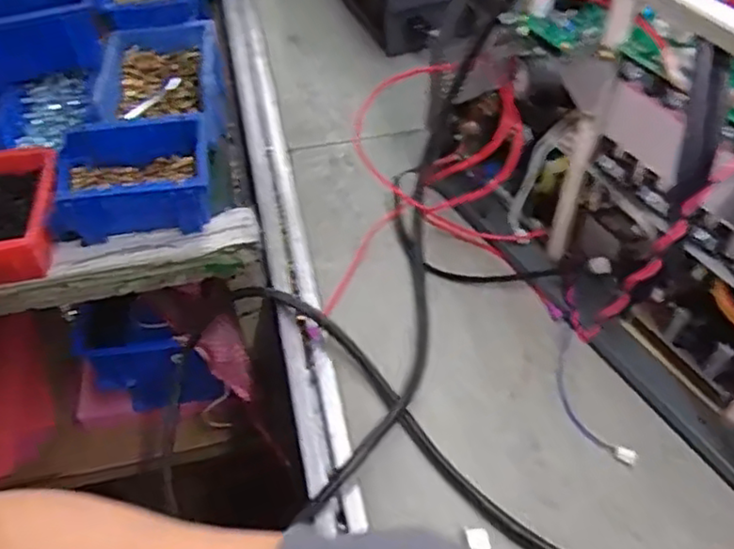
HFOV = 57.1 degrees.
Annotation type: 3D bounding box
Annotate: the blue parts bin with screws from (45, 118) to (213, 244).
[{"bbox_3d":[-0.236,-0.094,0.680,0.159,0.071,0.102,-8,51,-5],"label":"blue parts bin with screws"}]

